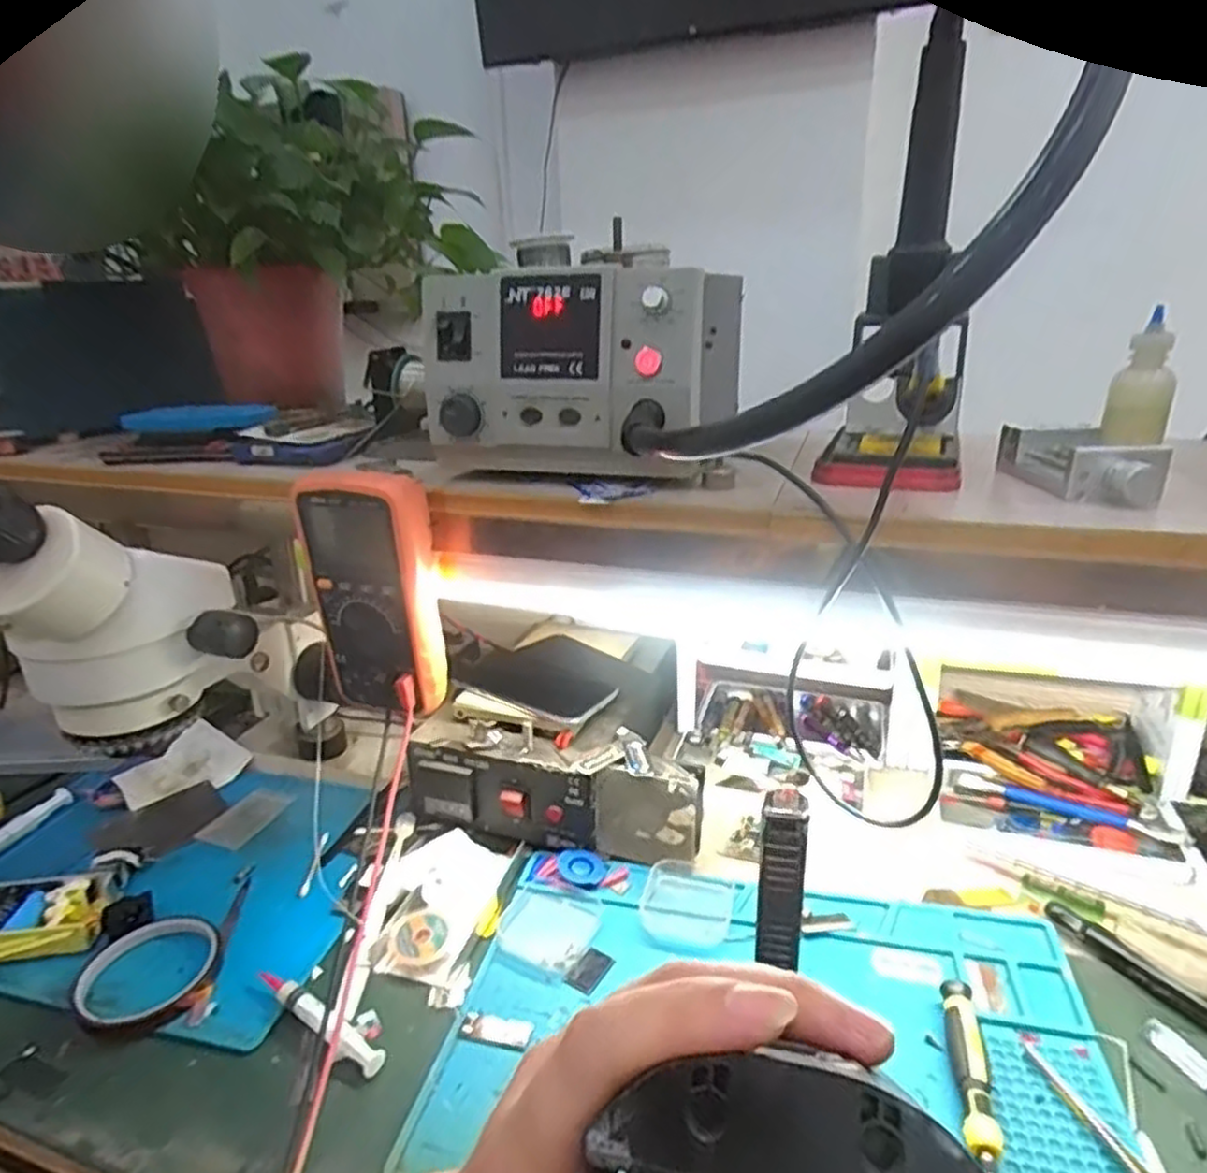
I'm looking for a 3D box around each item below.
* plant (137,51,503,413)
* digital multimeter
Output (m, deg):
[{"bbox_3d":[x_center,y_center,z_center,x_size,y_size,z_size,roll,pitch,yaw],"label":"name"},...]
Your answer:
[{"bbox_3d":[-0.271,-0.341,0.749,0.268,0.286,0.271,-9,22,-19],"label":"plant"},{"bbox_3d":[-0.168,0.008,0.549,0.092,0.178,0.043,5,22,18],"label":"digital multimeter"}]

